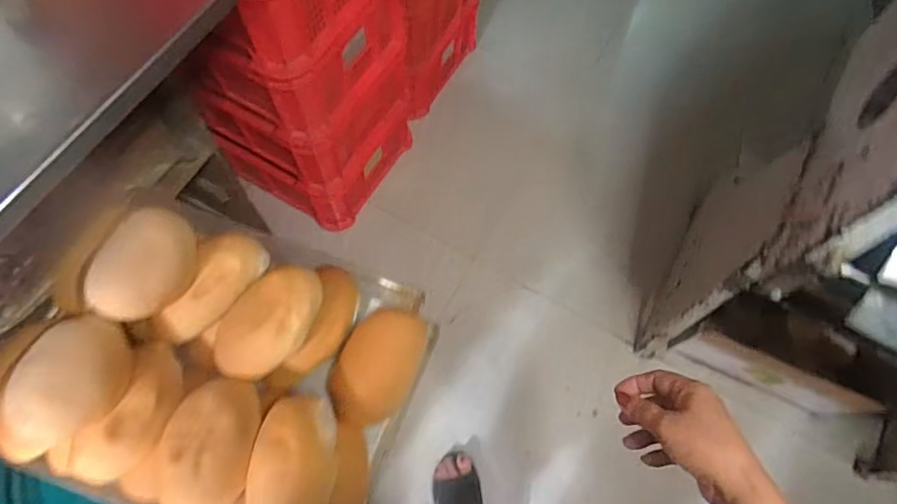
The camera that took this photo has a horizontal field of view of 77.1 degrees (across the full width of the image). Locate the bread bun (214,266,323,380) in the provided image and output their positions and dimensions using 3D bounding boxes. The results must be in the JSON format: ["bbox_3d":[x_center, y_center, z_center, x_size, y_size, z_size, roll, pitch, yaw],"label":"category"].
[{"bbox_3d":[-0.205,0.076,0.641,0.082,0.043,0.140,32,69,14],"label":"bread bun"}]

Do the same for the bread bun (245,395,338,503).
[{"bbox_3d":[-0.163,0.225,0.572,0.082,0.051,0.149,3,66,1],"label":"bread bun"}]

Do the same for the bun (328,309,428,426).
[{"bbox_3d":[-0.086,0.134,0.686,0.091,0.063,0.147,16,67,7],"label":"bun"}]

